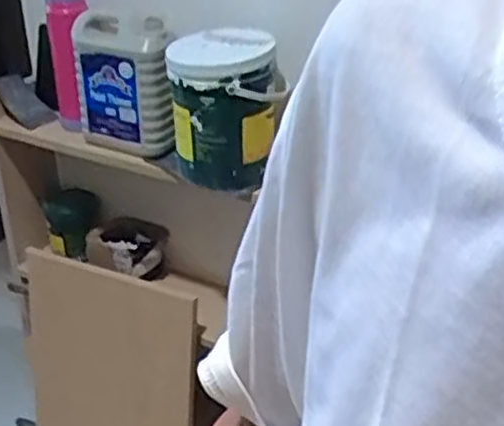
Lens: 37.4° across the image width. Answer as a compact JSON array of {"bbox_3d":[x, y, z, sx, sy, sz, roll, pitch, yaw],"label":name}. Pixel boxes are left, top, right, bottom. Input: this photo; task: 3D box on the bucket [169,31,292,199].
[{"bbox_3d":[-0.044,-0.170,1.182,0.167,0.212,0.173,-2,30,-4],"label":"bucket"}]

